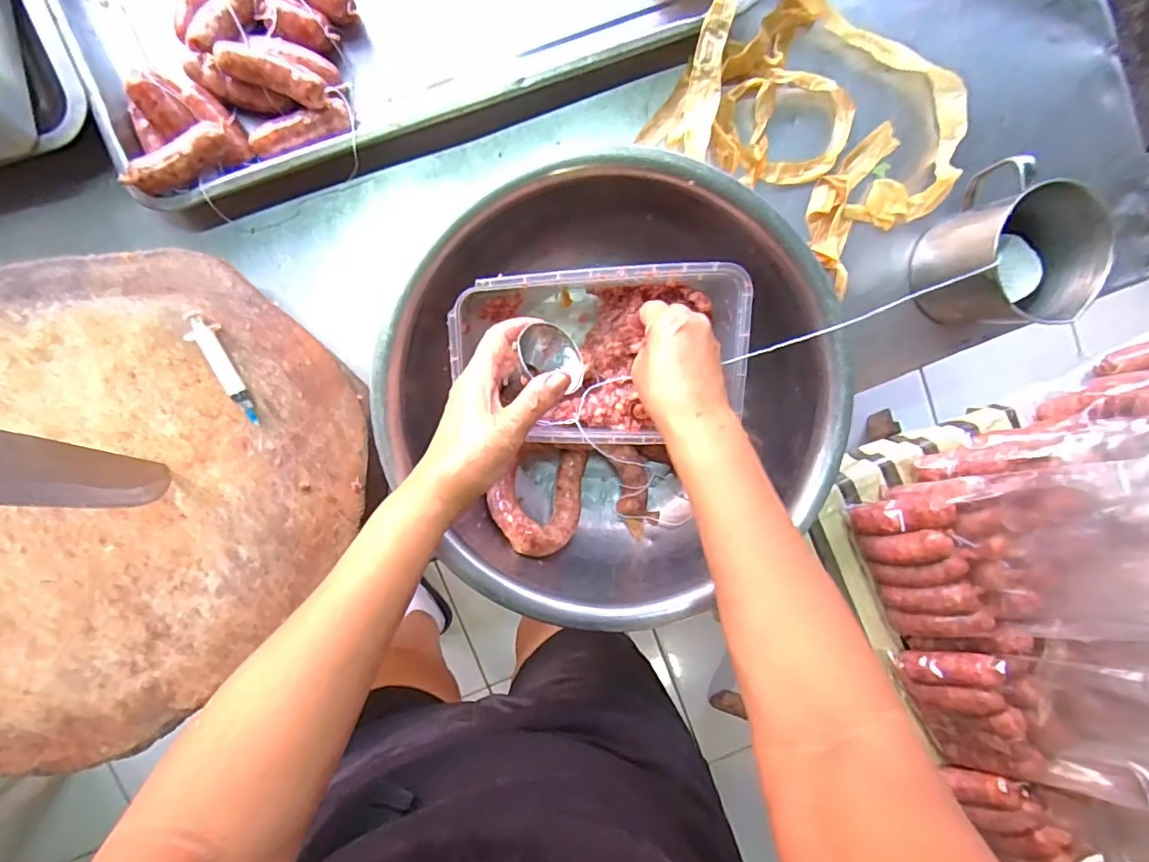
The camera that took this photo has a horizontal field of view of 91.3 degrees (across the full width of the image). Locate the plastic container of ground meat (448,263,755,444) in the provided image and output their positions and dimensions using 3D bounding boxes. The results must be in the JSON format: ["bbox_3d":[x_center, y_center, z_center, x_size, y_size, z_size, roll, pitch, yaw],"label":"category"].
[{"bbox_3d":[0.020,-0.063,0.506,0.251,0.107,0.147,-2,91,-10],"label":"plastic container of ground meat"}]

